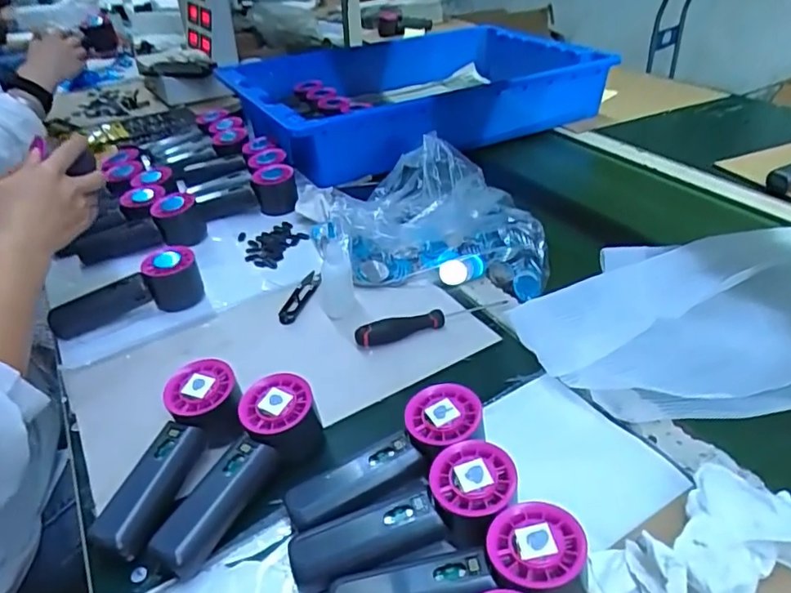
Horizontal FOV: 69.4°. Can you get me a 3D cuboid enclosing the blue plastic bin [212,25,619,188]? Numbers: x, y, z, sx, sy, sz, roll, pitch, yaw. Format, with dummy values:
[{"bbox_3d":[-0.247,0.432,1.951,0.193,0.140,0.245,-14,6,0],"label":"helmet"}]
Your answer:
[{"bbox_3d":[0.020,-0.379,1.066,0.605,0.116,0.419,-20,39,-22],"label":"blue plastic bin"}]

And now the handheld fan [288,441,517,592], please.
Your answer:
[{"bbox_3d":[0.009,0.152,0.377,0.151,0.054,0.058,-17,37,-17],"label":"handheld fan"}]

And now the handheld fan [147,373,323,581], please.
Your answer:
[{"bbox_3d":[-0.113,0.135,0.431,0.053,0.053,0.152,17,53,27],"label":"handheld fan"}]

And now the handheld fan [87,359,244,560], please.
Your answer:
[{"bbox_3d":[-0.172,0.125,0.447,0.053,0.054,0.153,11,53,20],"label":"handheld fan"}]

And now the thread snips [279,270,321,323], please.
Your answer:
[{"bbox_3d":[-0.104,-0.002,0.639,0.022,0.011,0.094,8,37,16],"label":"thread snips"}]

